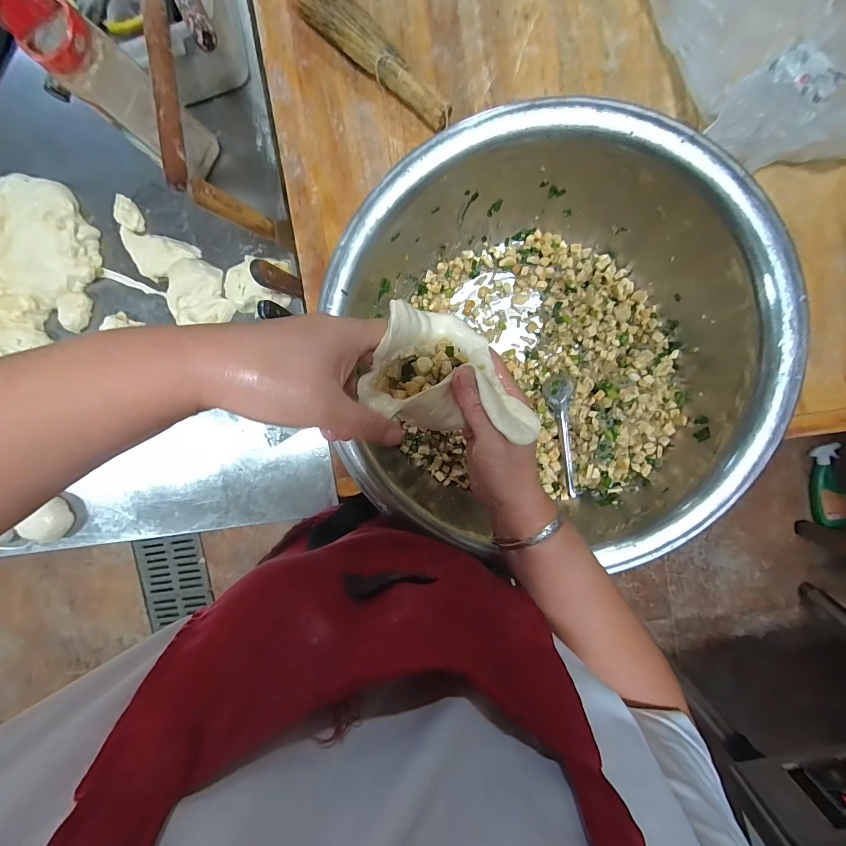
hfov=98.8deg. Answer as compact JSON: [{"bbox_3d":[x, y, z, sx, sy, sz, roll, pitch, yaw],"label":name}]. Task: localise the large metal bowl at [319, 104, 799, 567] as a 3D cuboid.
[{"bbox_3d":[0.136,-0.090,0.432,0.445,0.158,0.413,0,95,6],"label":"large metal bowl"}]

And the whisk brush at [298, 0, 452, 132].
[{"bbox_3d":[-0.063,-0.485,0.477,0.261,0.044,0.048,44,97,1],"label":"whisk brush"}]

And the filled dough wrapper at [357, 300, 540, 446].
[{"bbox_3d":[0.027,-0.027,0.267,0.125,0.051,0.088,26,99,5],"label":"filled dough wrapper"}]

